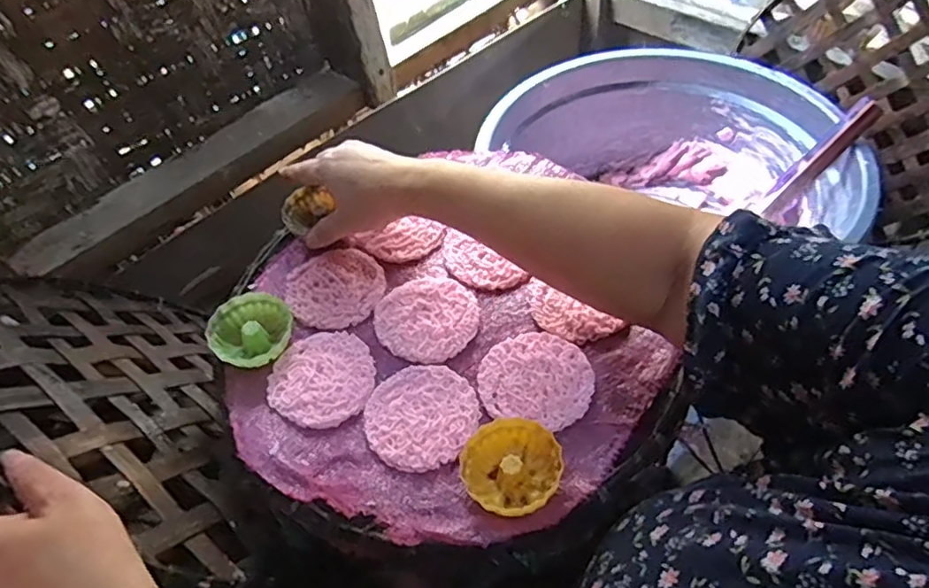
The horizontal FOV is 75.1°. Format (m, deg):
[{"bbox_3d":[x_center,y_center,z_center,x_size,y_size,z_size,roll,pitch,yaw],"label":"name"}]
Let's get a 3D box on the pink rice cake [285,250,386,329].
[{"bbox_3d":[-0.105,-0.007,0.497,0.078,0.004,0.073,-4,49,4],"label":"pink rice cake"}]

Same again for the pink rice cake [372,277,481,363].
[{"bbox_3d":[-0.029,0.017,0.472,0.076,0.004,0.078,-4,49,4],"label":"pink rice cake"}]

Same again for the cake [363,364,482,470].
[{"bbox_3d":[-0.029,0.082,0.417,0.077,0.006,0.078,-4,49,4],"label":"cake"}]

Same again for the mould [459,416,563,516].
[{"bbox_3d":[0.030,0.108,0.377,0.059,0.020,0.060,-4,49,4],"label":"mould"}]

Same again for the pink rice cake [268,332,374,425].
[{"bbox_3d":[-0.106,0.061,0.447,0.075,0.007,0.078,-4,49,4],"label":"pink rice cake"}]

